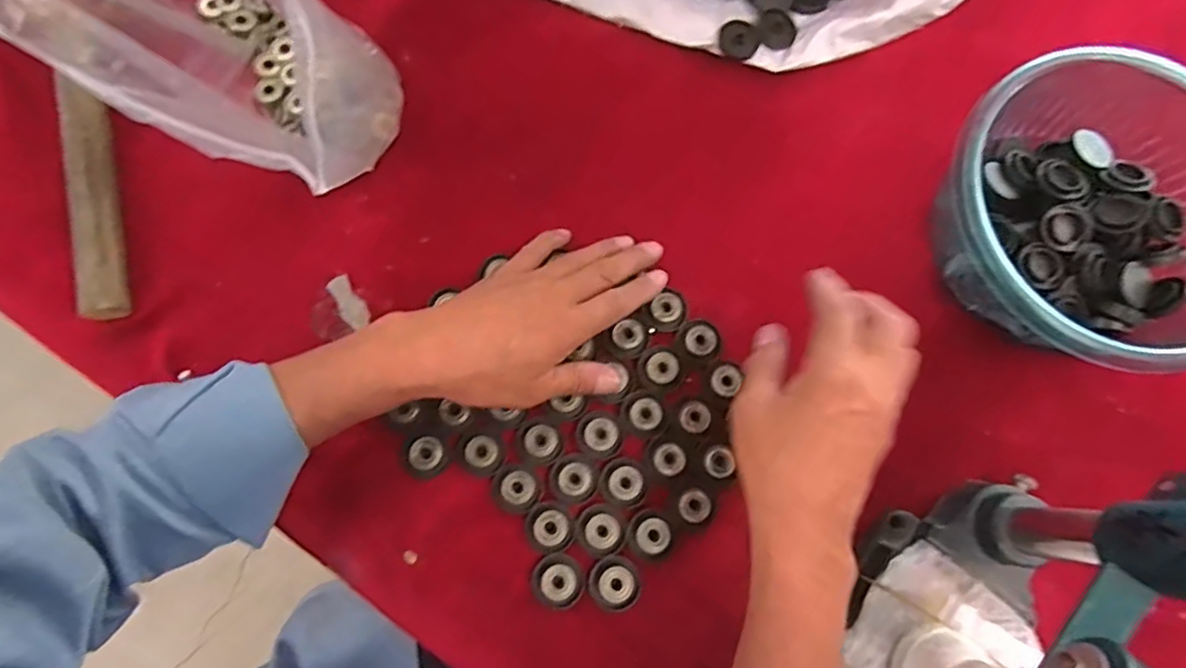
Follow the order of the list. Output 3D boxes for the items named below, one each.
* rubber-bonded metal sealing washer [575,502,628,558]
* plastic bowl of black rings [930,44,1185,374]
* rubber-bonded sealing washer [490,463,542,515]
[{"bbox_3d":[0.006,0.128,0.401,0.033,0.004,0.033,0,76,-2],"label":"rubber-bonded metal sealing washer"},{"bbox_3d":[0.341,-0.082,0.421,0.189,0.081,0.201,0,76,-2],"label":"plastic bowl of black rings"},{"bbox_3d":[-0.051,0.102,0.403,0.032,0.004,0.030,0,76,-2],"label":"rubber-bonded sealing washer"}]

